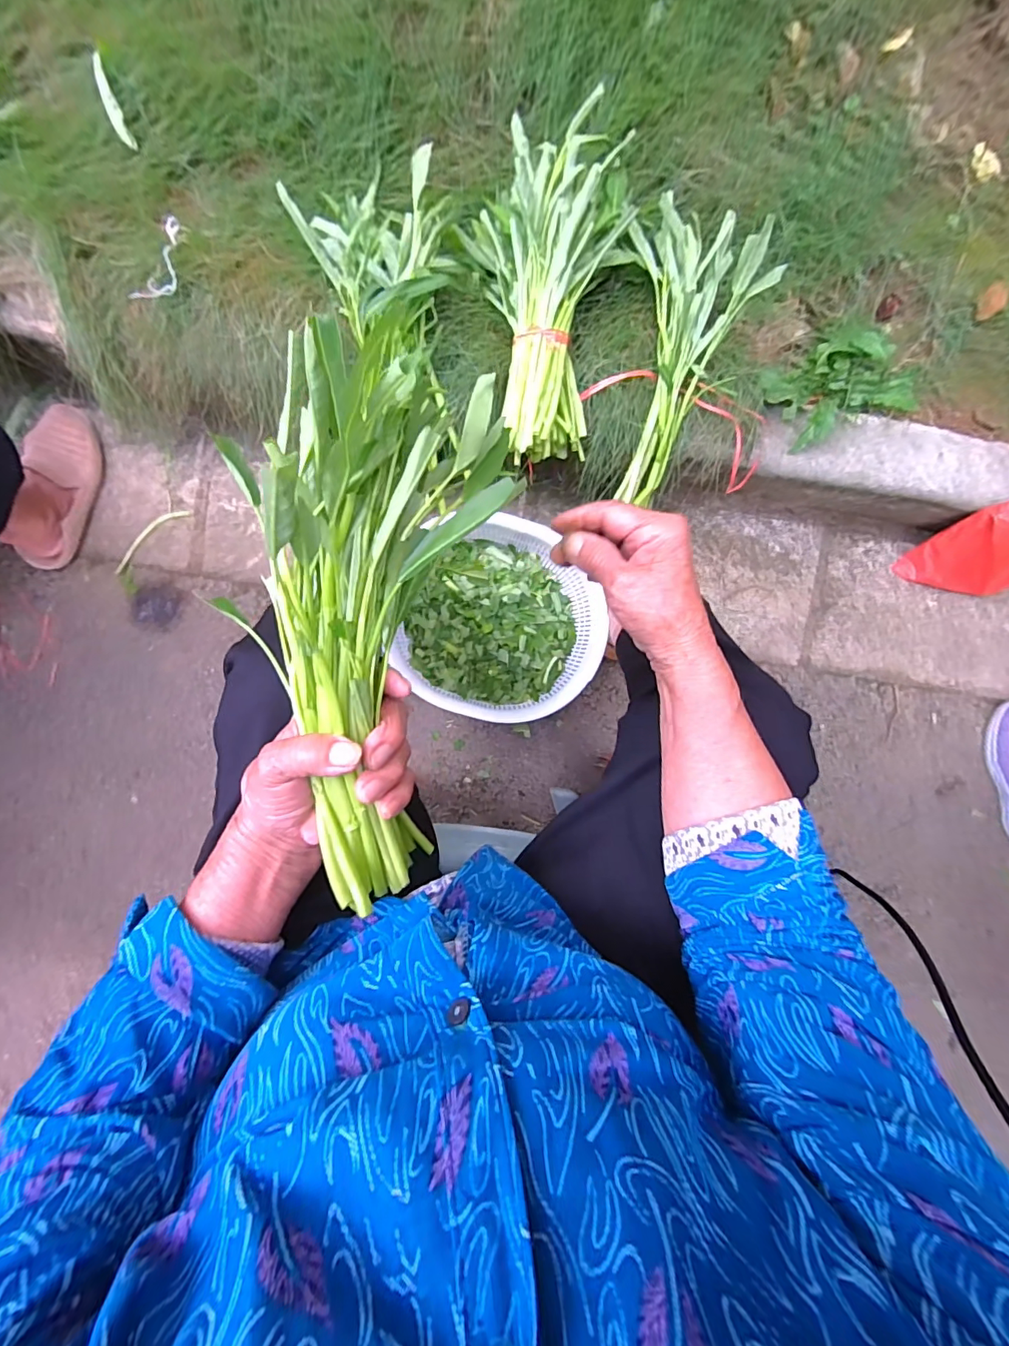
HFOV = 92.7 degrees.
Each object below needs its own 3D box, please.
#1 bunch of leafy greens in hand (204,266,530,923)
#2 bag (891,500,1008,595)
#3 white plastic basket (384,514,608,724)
[{"bbox_3d":[-0.072,-0.024,0.278,0.118,0.121,0.324,7,102,-7],"label":"bunch of leafy greens in hand"},{"bbox_3d":[0.750,-0.196,0.713,0.154,0.205,0.126,0,92,-6],"label":"bag"},{"bbox_3d":[0.000,-0.079,0.710,0.276,0.084,0.288,0,92,-4],"label":"white plastic basket"}]

